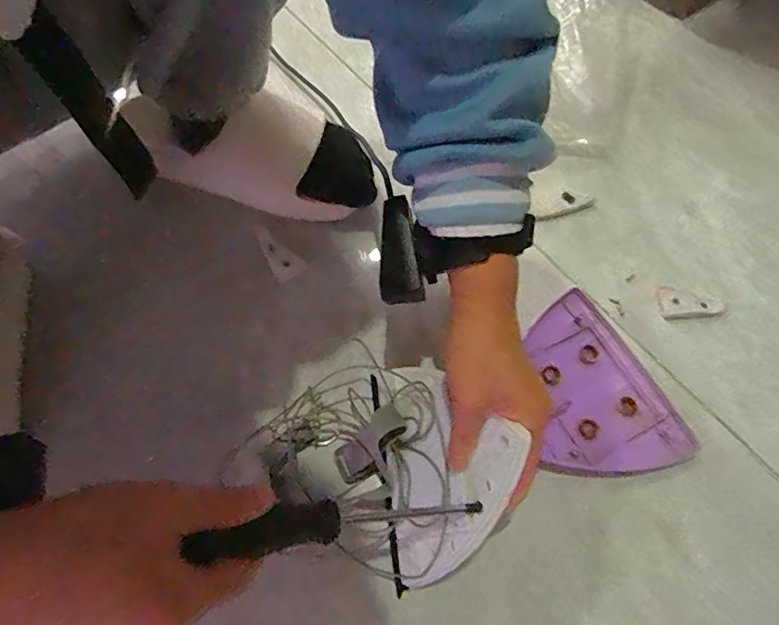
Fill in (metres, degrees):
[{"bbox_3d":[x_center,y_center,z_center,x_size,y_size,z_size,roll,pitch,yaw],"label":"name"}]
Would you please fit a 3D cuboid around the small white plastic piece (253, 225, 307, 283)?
[{"bbox_3d":[-0.110,-0.058,0.507,0.027,0.011,0.064,-38,70,-16],"label":"small white plastic piece"}]

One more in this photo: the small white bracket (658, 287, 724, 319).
[{"bbox_3d":[0.271,-0.009,0.479,0.056,0.008,0.030,-2,64,0],"label":"small white bracket"}]

